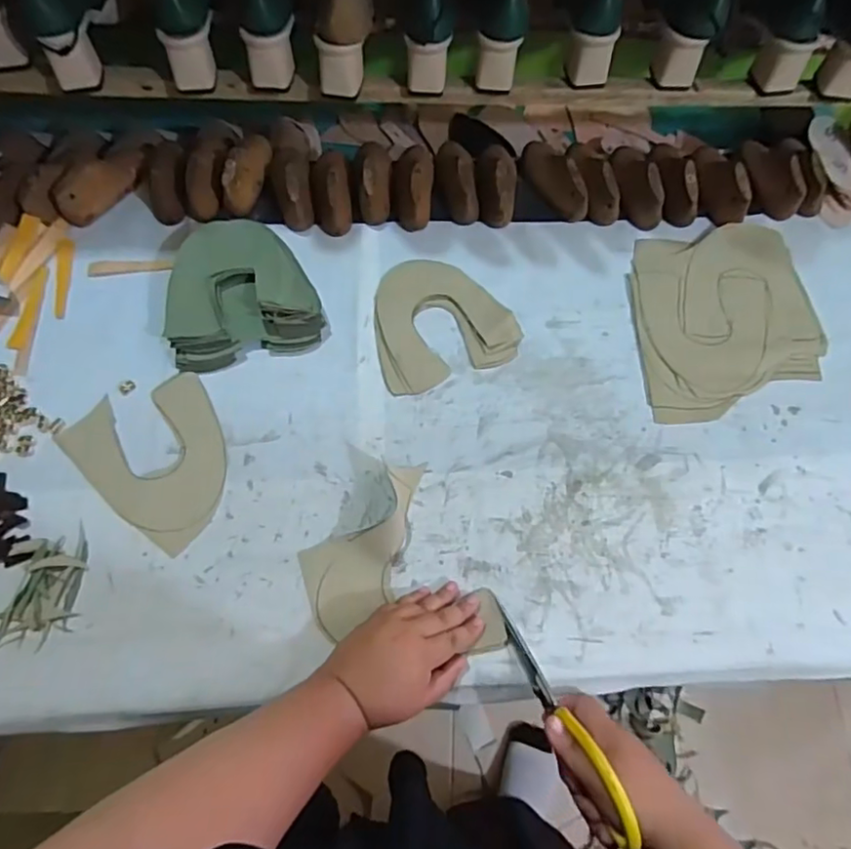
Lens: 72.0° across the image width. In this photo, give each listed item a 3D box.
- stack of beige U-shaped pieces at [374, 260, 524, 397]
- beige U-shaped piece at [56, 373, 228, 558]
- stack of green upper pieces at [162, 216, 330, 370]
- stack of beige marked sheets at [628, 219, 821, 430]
[{"bbox_3d":[0.020,-0.129,0.705,0.165,0.010,0.172,-13,66,-7],"label":"stack of beige U-shaped pieces"},{"bbox_3d":[-0.281,0.026,0.632,0.196,0.004,0.146,40,70,16],"label":"beige U-shaped piece"},{"bbox_3d":[-0.220,-0.158,0.690,0.171,0.051,0.169,-16,66,-8],"label":"stack of green upper pieces"},{"bbox_3d":[0.363,-0.128,0.706,0.218,0.018,0.264,1,65,-1],"label":"stack of beige marked sheets"}]

